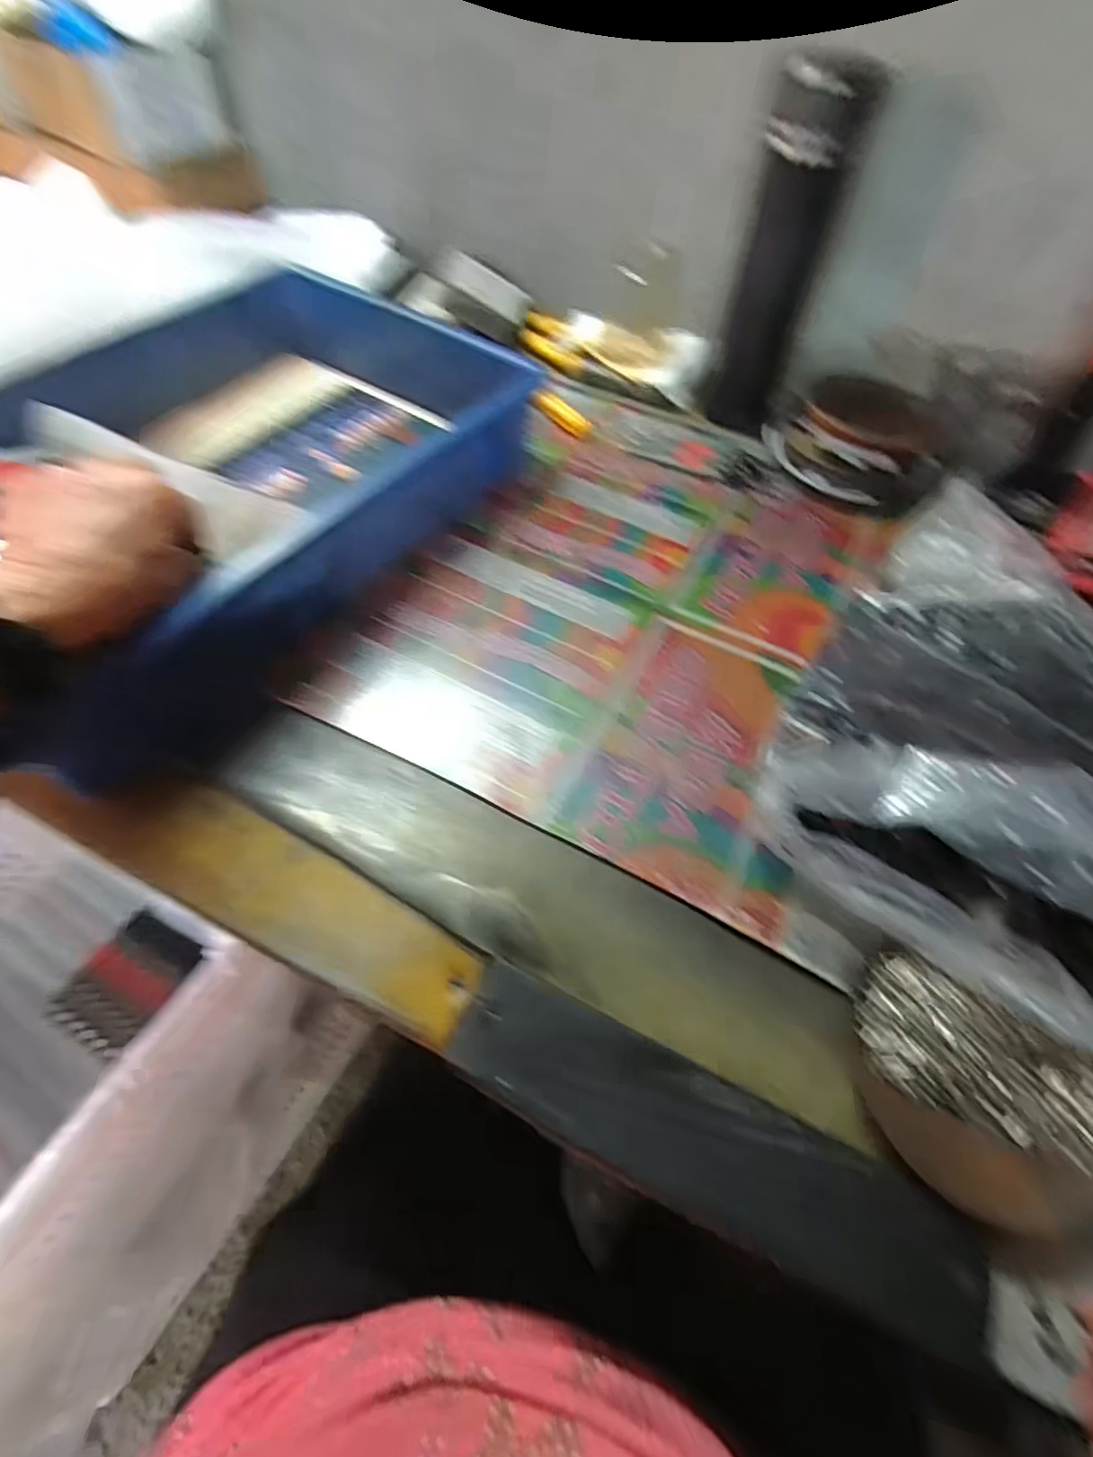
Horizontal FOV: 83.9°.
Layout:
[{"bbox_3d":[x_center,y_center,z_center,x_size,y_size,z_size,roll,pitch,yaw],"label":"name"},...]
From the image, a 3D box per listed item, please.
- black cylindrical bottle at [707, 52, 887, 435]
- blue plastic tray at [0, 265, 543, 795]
[{"bbox_3d":[0.181,-0.360,0.478,0.067,0.220,0.058,16,57,7],"label":"black cylindrical bottle"},{"bbox_3d":[-0.223,-0.180,0.422,0.288,0.089,0.405,28,61,13],"label":"blue plastic tray"}]

